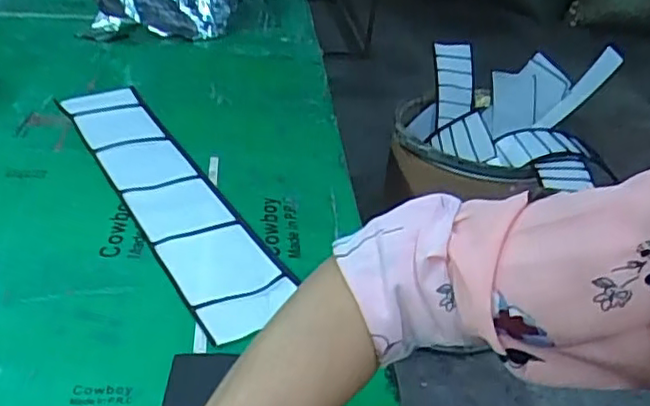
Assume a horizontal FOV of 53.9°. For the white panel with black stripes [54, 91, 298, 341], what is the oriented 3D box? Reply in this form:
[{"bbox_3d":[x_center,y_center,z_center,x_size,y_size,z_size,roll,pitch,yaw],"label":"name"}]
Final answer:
[{"bbox_3d":[-0.177,-0.022,0.691,0.092,0.010,0.482,-13,38,-31],"label":"white panel with black stripes"}]

